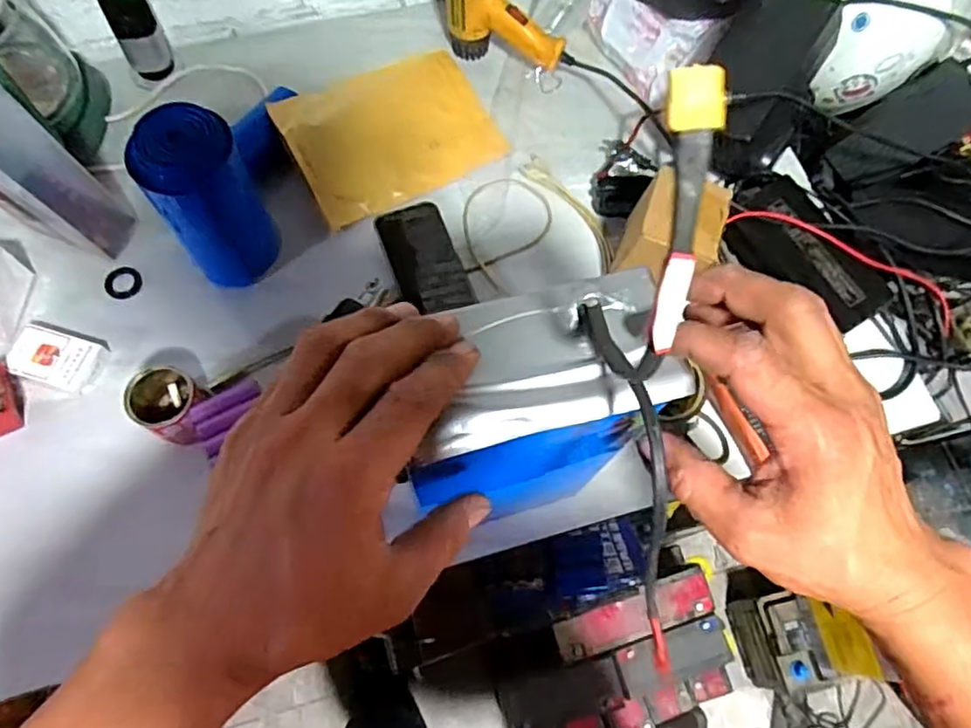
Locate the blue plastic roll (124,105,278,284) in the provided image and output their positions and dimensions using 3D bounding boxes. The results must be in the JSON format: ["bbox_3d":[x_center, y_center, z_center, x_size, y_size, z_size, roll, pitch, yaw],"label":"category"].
[{"bbox_3d":[-0.275,-0.159,0.653,0.093,0.190,0.101,1,69,-2],"label":"blue plastic roll"}]

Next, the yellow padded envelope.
[{"bbox_3d":[-0.117,-0.289,0.800,0.259,0.017,0.172,-30,88,-24],"label":"yellow padded envelope"}]

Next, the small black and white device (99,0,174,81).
[{"bbox_3d":[-0.427,-0.408,0.788,0.049,0.110,0.033,-24,72,-11],"label":"small black and white device"}]

